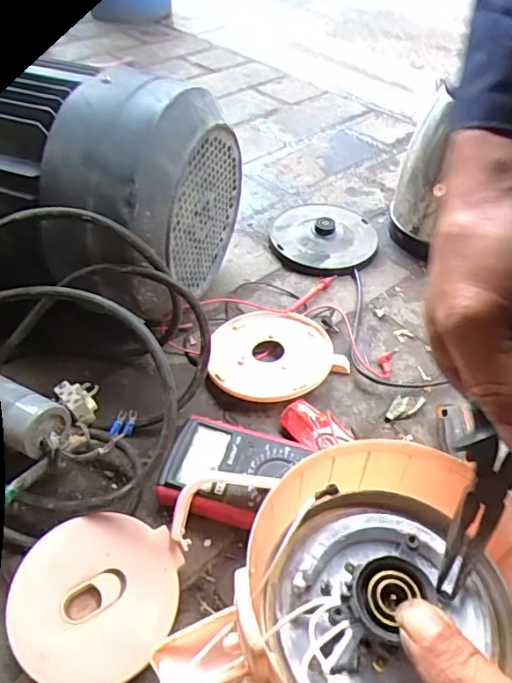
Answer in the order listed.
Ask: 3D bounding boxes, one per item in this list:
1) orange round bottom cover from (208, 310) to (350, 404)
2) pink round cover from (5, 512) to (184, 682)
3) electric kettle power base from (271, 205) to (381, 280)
[{"bbox_3d":[0.018,0.012,0.591,0.140,0.025,0.135,1,47,-1],"label":"orange round bottom cover"},{"bbox_3d":[-0.123,0.194,0.408,0.120,0.007,0.119,3,56,-5],"label":"pink round cover"},{"bbox_3d":[0.093,-0.148,0.732,0.140,0.026,0.154,12,49,9],"label":"electric kettle power base"}]

